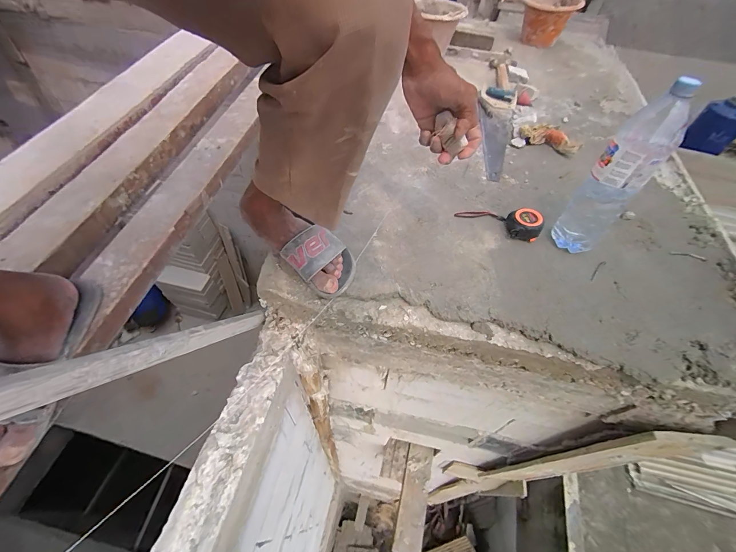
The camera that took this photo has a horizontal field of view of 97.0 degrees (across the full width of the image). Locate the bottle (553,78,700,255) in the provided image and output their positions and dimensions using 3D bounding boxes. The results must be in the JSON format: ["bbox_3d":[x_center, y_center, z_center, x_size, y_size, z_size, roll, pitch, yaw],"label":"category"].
[{"bbox_3d":[0.455,-0.173,0.603,0.083,0.342,0.105,37,59,22],"label":"bottle"}]

